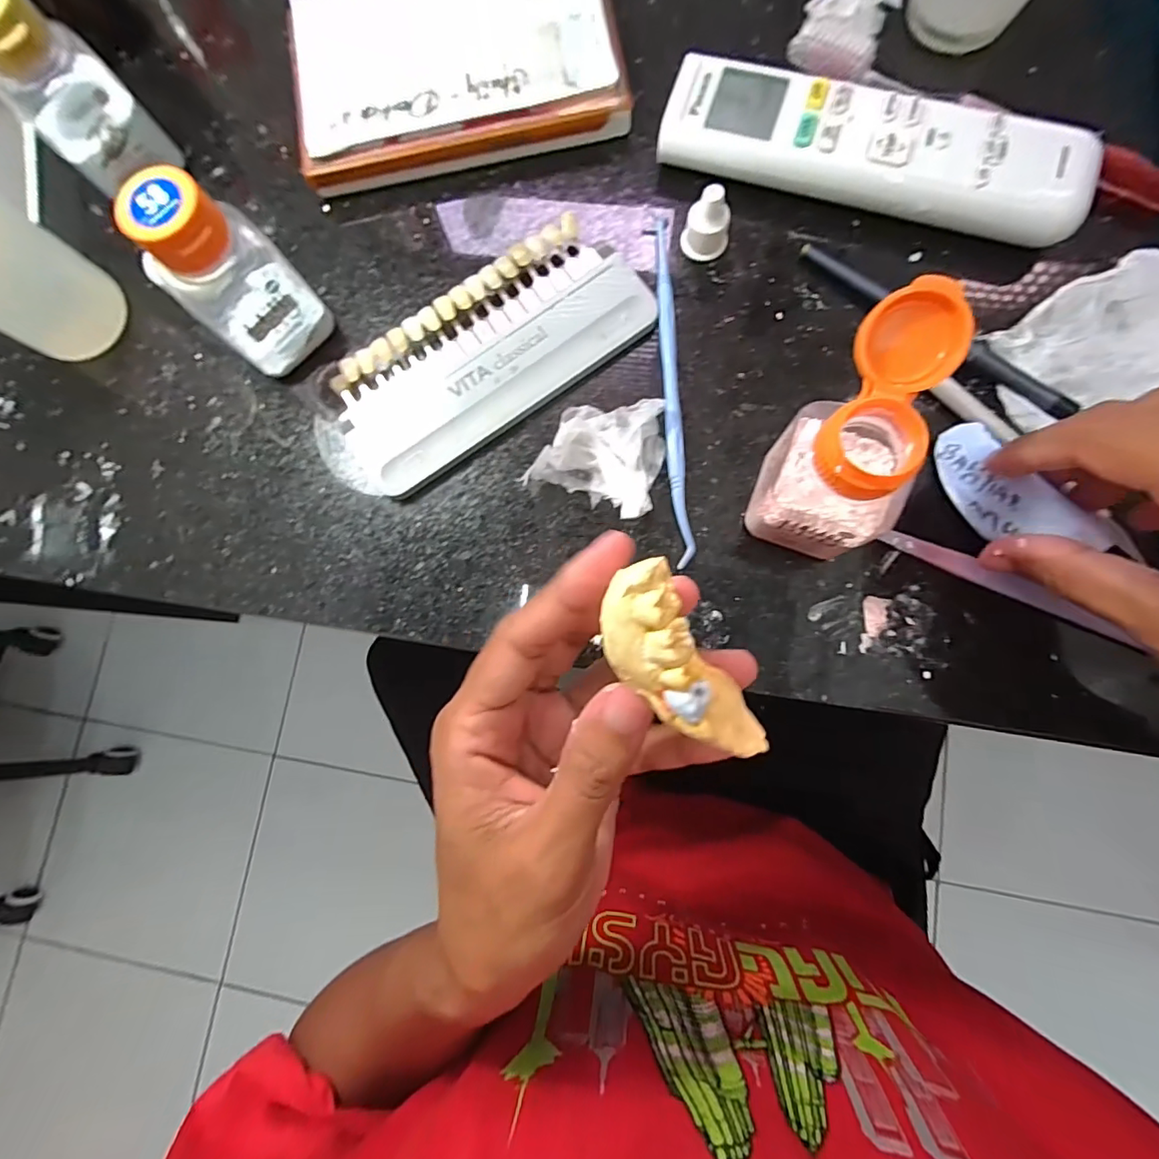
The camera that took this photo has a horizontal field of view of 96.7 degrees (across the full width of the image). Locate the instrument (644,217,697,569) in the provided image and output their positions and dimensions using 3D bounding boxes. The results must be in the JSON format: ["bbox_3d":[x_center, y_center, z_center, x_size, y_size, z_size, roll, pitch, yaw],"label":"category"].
[{"bbox_3d":[0.040,-0.085,0.226,0.010,0.005,0.159,-5,83,4],"label":"instrument"}]

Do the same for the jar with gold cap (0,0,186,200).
[{"bbox_3d":[-0.222,-0.210,0.223,0.041,0.064,0.033,-42,82,-1],"label":"jar with gold cap"}]

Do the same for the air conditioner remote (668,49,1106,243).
[{"bbox_3d":[0.125,-0.186,0.225,0.175,0.020,0.054,16,85,6],"label":"air conditioner remote"}]

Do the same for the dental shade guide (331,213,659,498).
[{"bbox_3d":[-0.042,-0.102,0.232,0.146,0.008,0.066,-36,82,-1],"label":"dental shade guide"}]

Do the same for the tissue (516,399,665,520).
[{"bbox_3d":[0.009,-0.057,0.220,0.054,0.016,0.048,16,85,6],"label":"tissue"}]

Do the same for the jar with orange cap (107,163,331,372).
[{"bbox_3d":[-0.138,-0.120,0.209,0.031,0.072,0.040,43,88,8],"label":"jar with orange cap"}]

